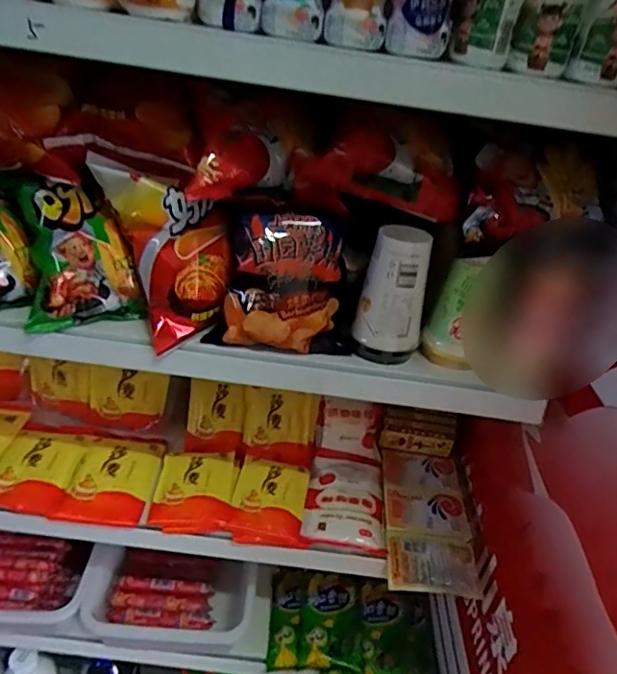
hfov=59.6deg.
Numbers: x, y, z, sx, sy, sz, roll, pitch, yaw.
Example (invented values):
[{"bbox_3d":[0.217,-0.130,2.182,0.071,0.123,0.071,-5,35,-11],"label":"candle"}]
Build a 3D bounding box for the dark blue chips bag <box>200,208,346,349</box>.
[{"bbox_3d":[-0.030,-0.056,0.563,0.136,0.125,0.071,2,33,-10],"label":"dark blue chips bag"}]

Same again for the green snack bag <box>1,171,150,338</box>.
[{"bbox_3d":[-0.260,-0.095,0.598,0.123,0.181,0.077,-14,10,-10],"label":"green snack bag"}]

